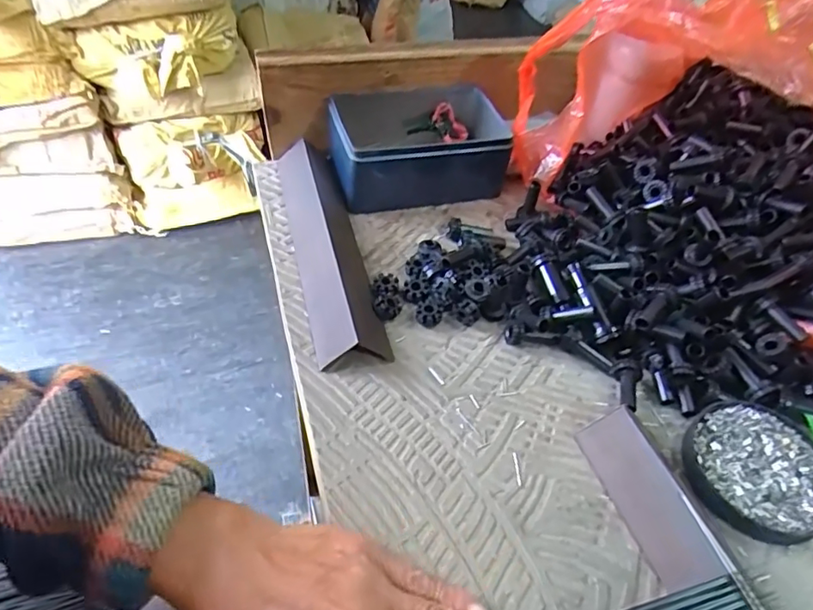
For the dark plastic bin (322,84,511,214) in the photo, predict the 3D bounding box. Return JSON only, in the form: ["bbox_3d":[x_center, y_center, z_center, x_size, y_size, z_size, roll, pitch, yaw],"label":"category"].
[{"bbox_3d":[0.012,-0.141,0.501,0.153,0.058,0.100,-8,48,-14],"label":"dark plastic bin"}]

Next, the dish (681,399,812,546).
[{"bbox_3d":[0.211,0.099,0.338,0.084,0.017,0.081,3,46,-3],"label":"dish"}]

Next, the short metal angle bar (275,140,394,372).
[{"bbox_3d":[-0.064,-0.054,0.435,0.047,0.026,0.240,-9,48,-14],"label":"short metal angle bar"}]

